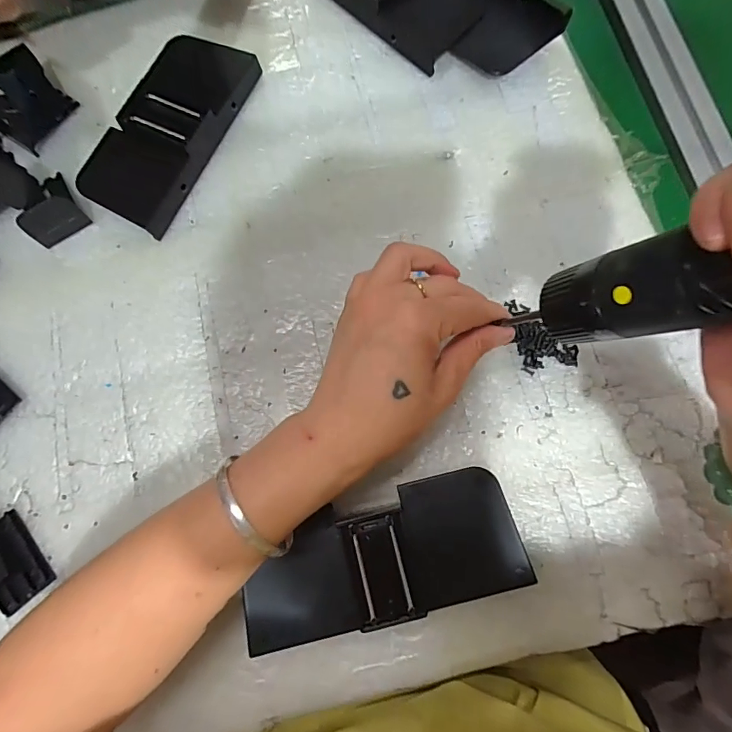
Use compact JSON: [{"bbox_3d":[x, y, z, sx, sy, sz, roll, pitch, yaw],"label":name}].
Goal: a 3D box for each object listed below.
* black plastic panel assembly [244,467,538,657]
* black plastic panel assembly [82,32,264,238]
[{"bbox_3d":[0.009,0.113,0.269,0.159,0.023,0.068,-15,76,-1],"label":"black plastic panel assembly"},{"bbox_3d":[-0.150,-0.184,0.348,0.070,0.031,0.157,26,79,9],"label":"black plastic panel assembly"}]

